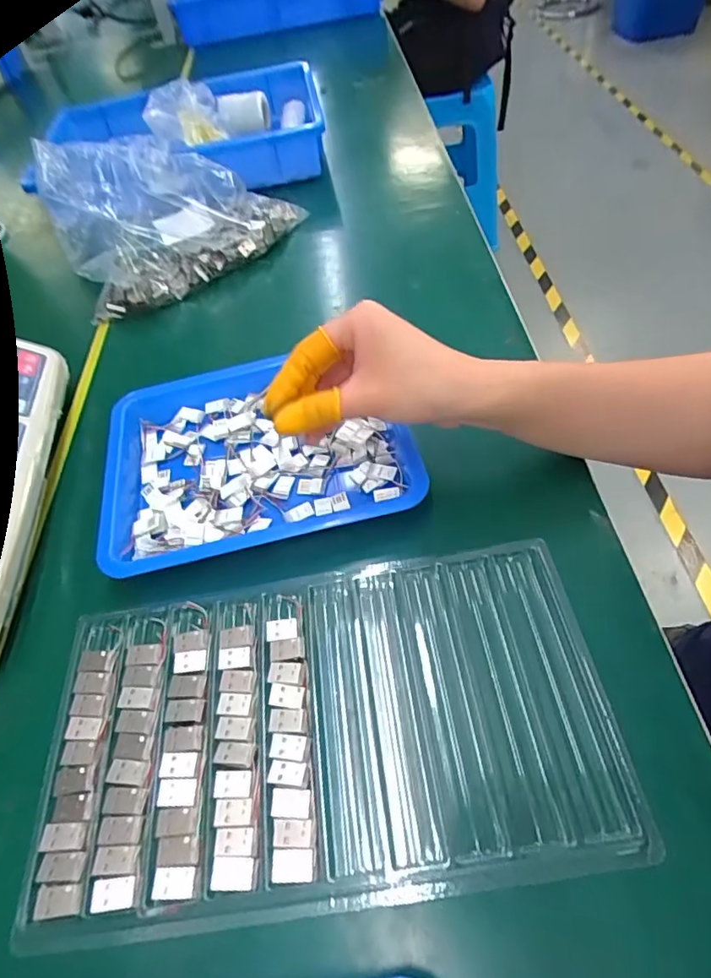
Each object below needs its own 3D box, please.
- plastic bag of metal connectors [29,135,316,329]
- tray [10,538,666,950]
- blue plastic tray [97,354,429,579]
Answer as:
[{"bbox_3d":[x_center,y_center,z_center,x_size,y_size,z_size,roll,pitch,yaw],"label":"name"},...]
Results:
[{"bbox_3d":[-0.203,-0.316,0.581,0.235,0.086,0.224,-25,54,-11],"label":"plastic bag of metal connectors"},{"bbox_3d":[-0.018,0.119,0.284,0.289,0.015,0.161,-8,52,-1],"label":"tray"},{"bbox_3d":[-0.074,-0.027,0.390,0.219,0.024,0.166,-11,52,-3],"label":"blue plastic tray"}]

